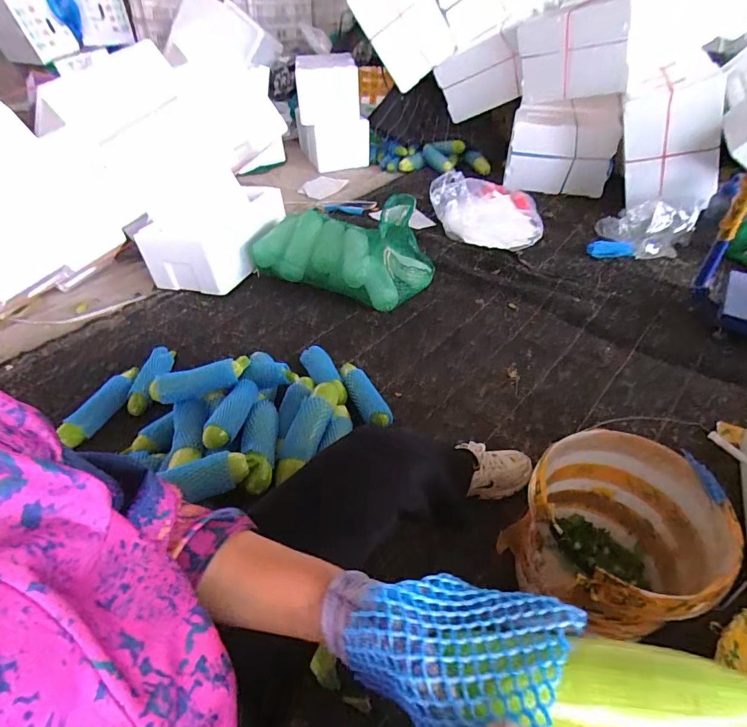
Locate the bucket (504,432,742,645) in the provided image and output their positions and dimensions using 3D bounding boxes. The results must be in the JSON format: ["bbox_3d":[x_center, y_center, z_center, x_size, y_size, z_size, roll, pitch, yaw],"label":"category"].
[{"bbox_3d":[0.359,0.279,0.683,0.253,0.242,0.252,-1,41,1],"label":"bucket"}]

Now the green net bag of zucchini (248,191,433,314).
[{"bbox_3d":[-0.094,-0.367,1.403,0.545,0.208,0.234,12,43,16],"label":"green net bag of zucchini"}]

